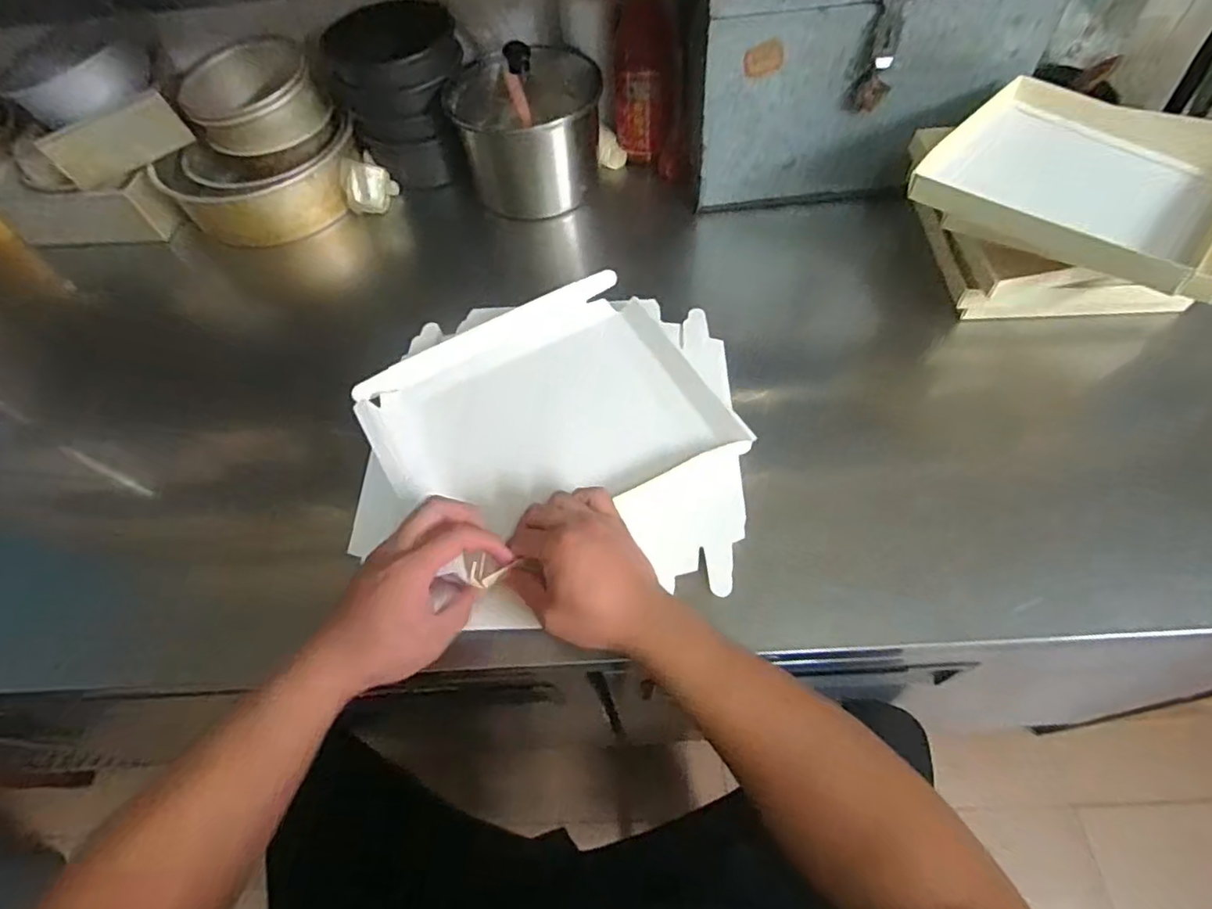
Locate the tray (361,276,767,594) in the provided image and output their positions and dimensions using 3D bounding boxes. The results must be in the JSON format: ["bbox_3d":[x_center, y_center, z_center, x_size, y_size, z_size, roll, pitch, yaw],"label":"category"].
[{"bbox_3d":[-0.060,-0.042,0.572,0.292,0.031,0.253,-29,61,-13],"label":"tray"}]

